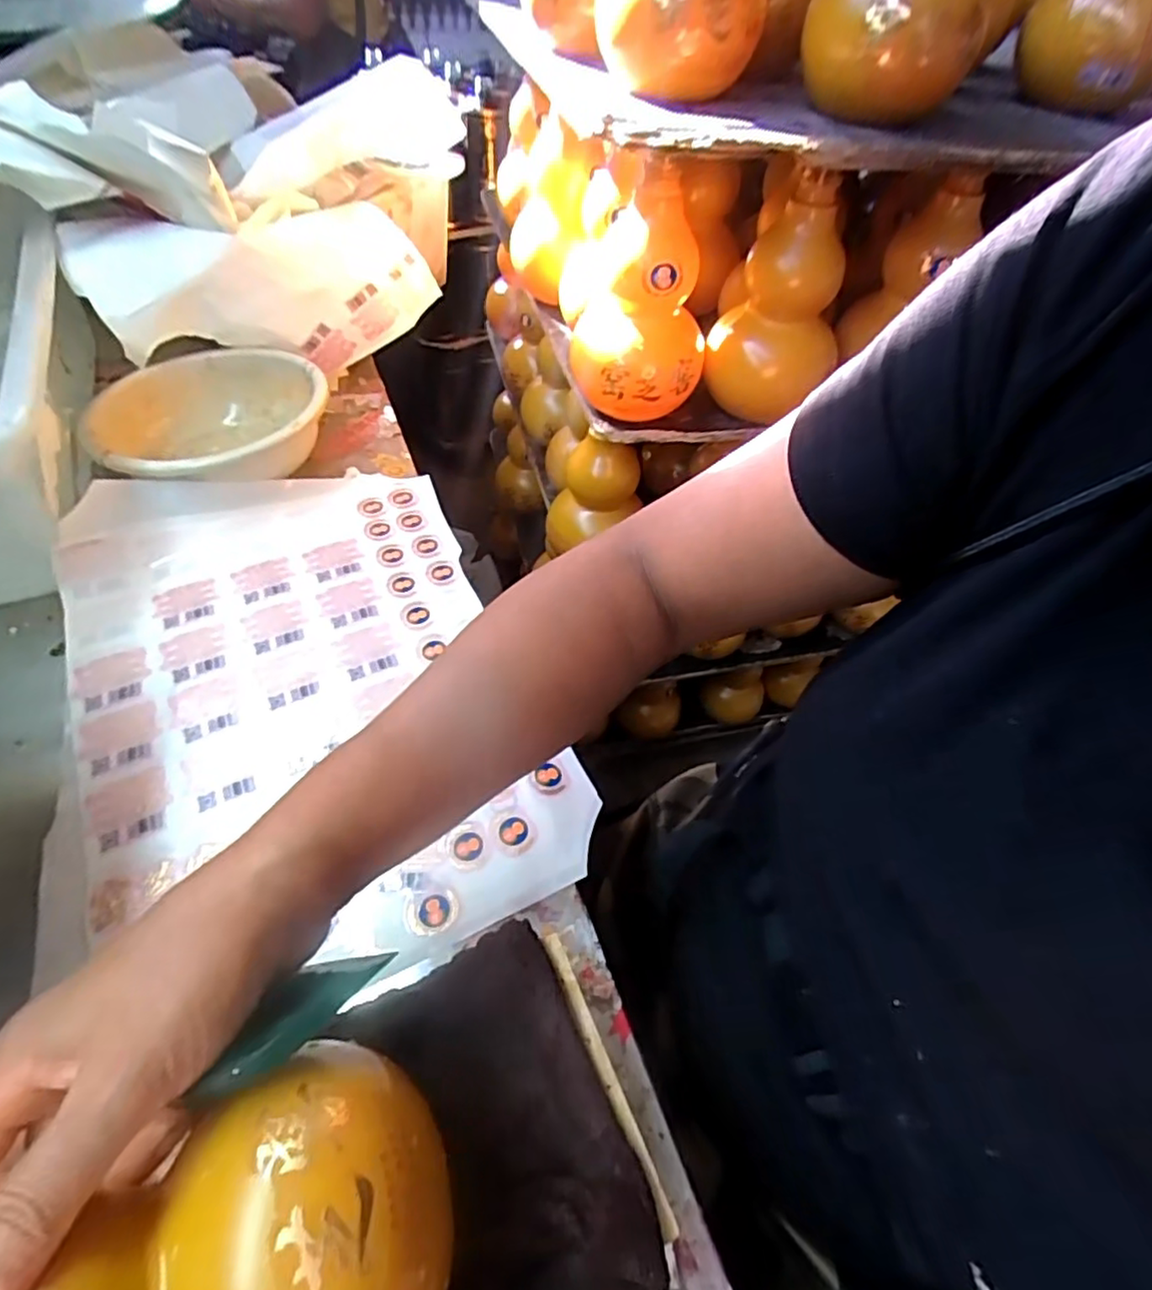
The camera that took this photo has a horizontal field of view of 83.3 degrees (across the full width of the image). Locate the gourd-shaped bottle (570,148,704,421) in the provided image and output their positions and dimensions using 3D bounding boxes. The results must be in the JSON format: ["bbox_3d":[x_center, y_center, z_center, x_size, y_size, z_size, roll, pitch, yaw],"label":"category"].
[{"bbox_3d":[0.048,-0.259,0.473,0.097,0.161,0.094,7,50,0],"label":"gourd-shaped bottle"}]

